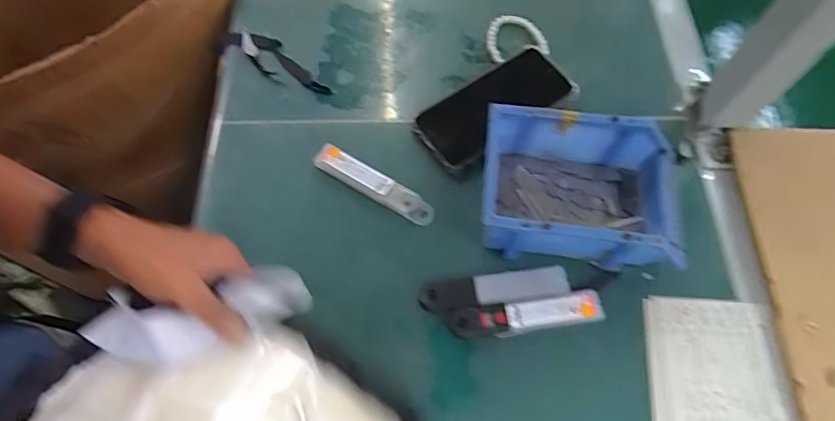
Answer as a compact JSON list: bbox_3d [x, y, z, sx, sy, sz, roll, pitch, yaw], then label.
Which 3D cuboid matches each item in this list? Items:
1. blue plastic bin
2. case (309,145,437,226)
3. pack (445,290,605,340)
[{"bbox_3d":[0.144,-0.017,0.439,0.170,0.071,0.115,5,66,3],"label":"blue plastic bin"},{"bbox_3d":[-0.041,-0.026,0.479,0.126,0.011,0.025,28,70,12],"label":"case"},{"bbox_3d":[0.092,0.090,0.426,0.130,0.008,0.027,-8,66,-2],"label":"pack"}]

